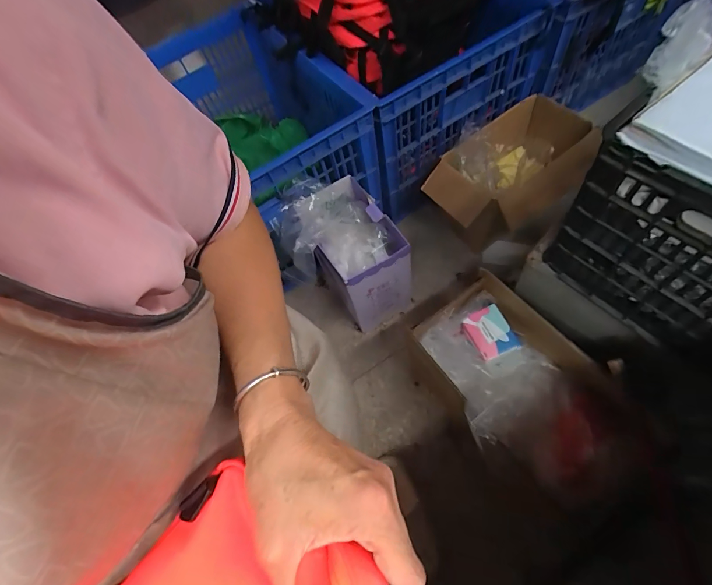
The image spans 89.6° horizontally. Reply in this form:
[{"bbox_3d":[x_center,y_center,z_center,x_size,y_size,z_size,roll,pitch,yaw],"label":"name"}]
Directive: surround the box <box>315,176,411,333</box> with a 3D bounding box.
[{"bbox_3d":[-0.002,-0.093,1.059,0.202,0.369,0.287,-26,61,-4],"label":"box"}]

